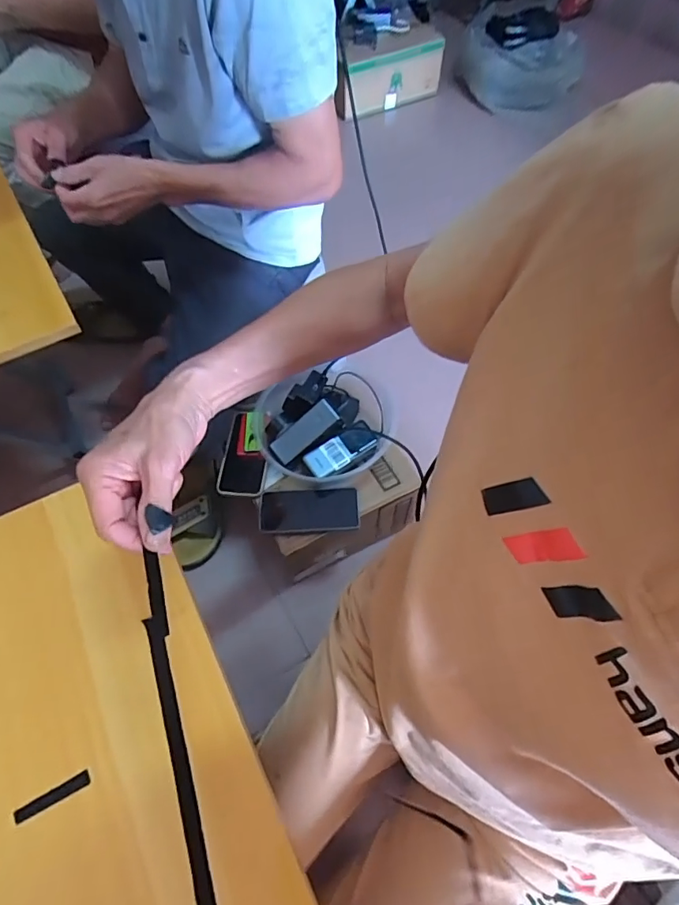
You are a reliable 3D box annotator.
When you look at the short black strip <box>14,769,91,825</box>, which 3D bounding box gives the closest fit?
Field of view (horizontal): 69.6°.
[{"bbox_3d":[-0.212,0.254,0.360,0.053,0.004,0.010,-26,63,-15],"label":"short black strip"}]

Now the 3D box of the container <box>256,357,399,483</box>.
[{"bbox_3d":[-0.018,-0.038,0.848,0.203,0.090,0.207,0,59,0],"label":"container"}]

